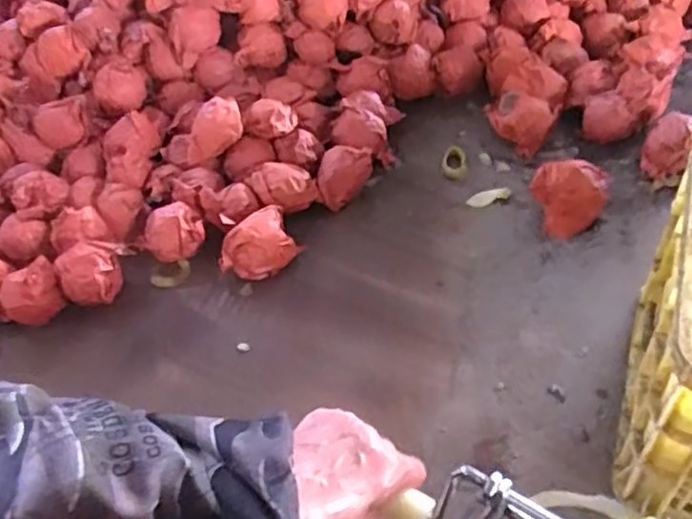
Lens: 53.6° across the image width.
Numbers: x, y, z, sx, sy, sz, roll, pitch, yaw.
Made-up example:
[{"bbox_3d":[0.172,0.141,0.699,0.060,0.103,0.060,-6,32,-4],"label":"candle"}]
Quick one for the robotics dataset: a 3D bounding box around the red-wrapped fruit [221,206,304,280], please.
[{"bbox_3d":[-0.132,-0.018,1.047,0.089,0.076,0.123,33,61,26],"label":"red-wrapped fruit"}]

